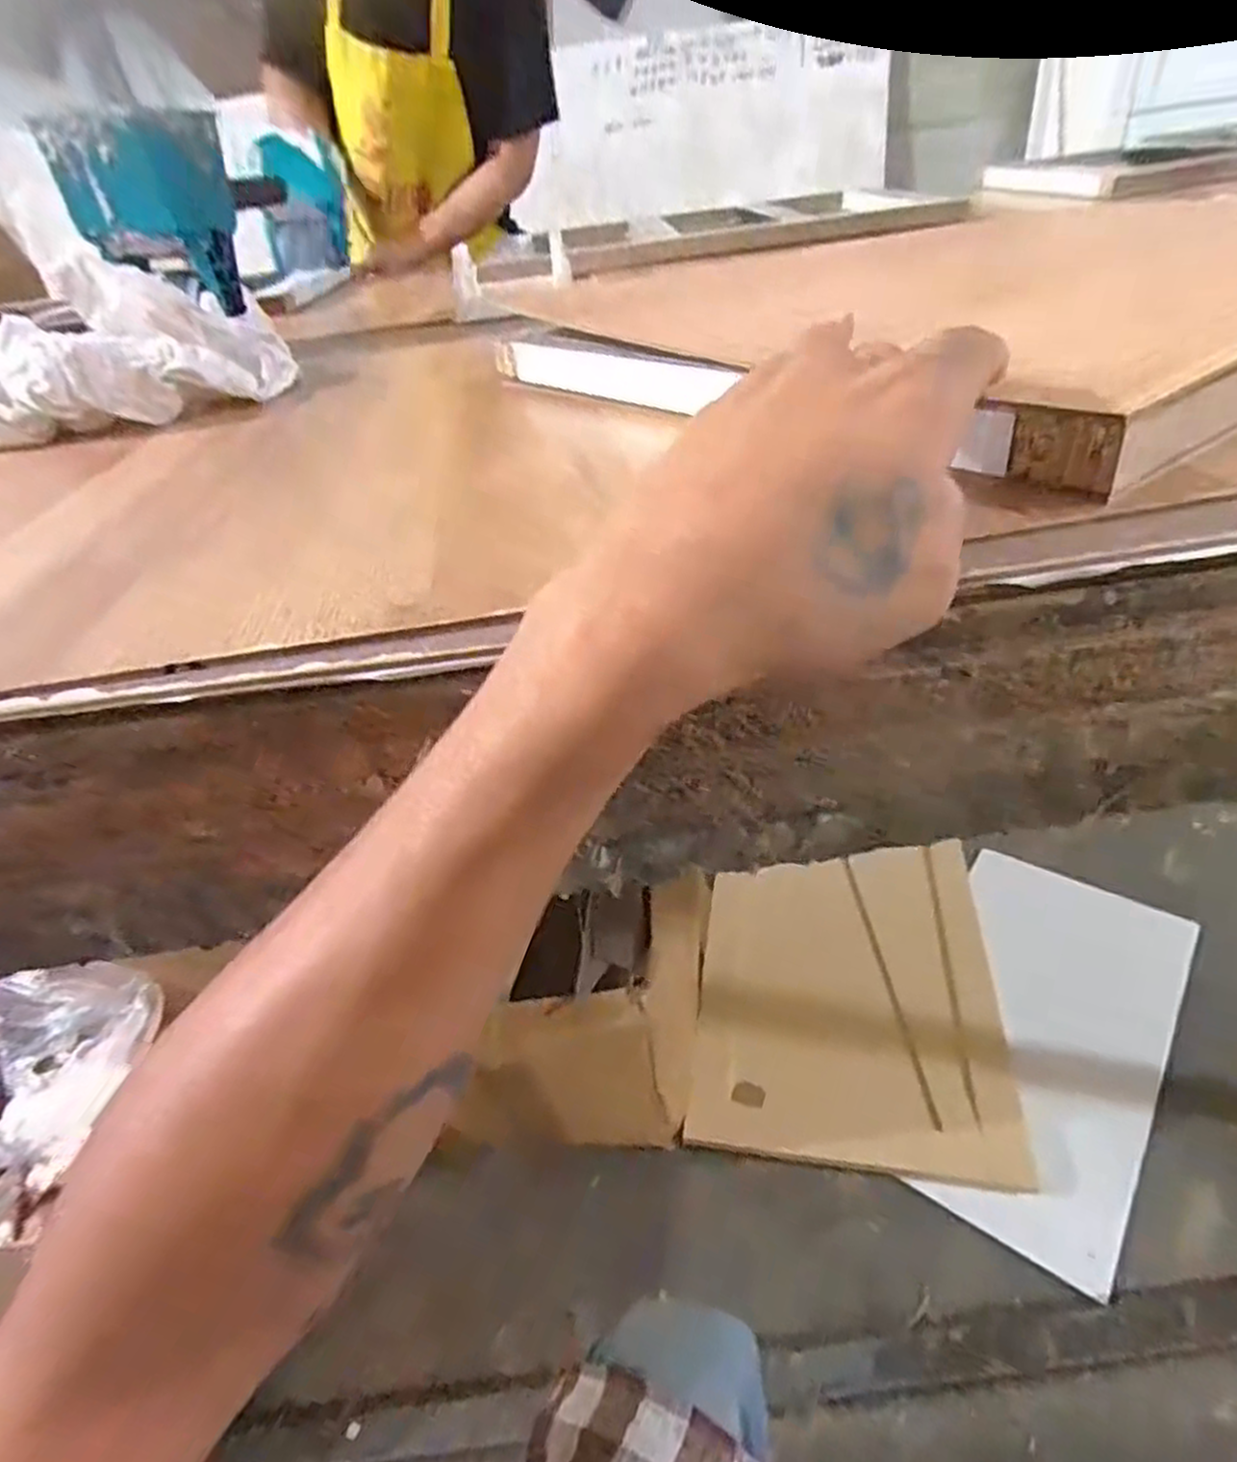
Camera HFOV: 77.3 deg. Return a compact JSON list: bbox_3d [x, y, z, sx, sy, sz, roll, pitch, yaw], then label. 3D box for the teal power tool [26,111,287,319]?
[{"bbox_3d":[-0.357,-0.416,0.632,0.146,0.137,0.072,-9,37,-2],"label":"teal power tool"}]

